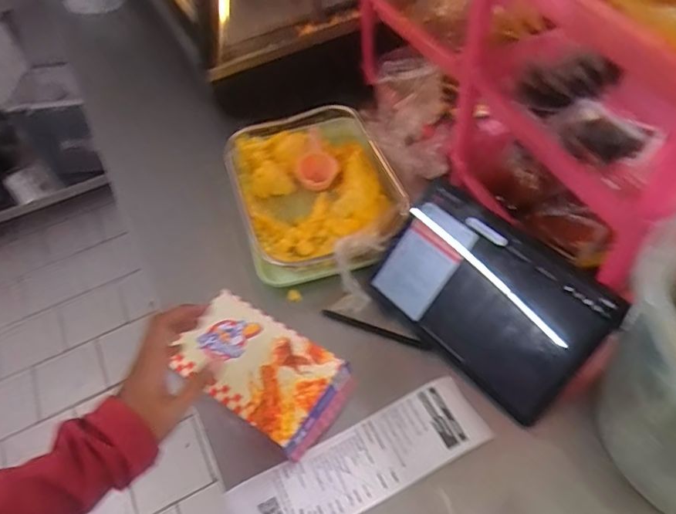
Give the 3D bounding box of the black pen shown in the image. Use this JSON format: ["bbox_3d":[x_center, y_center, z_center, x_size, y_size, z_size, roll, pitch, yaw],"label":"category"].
[{"bbox_3d":[0.045,0.089,0.626,0.136,0.013,0.010,18,56,19],"label":"black pen"}]

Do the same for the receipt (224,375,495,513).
[{"bbox_3d":[0.022,0.214,0.519,0.266,0.008,0.079,-25,55,-11],"label":"receipt"}]

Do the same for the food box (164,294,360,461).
[{"bbox_3d":[-0.086,0.128,0.563,0.177,0.067,0.107,27,59,24],"label":"food box"}]

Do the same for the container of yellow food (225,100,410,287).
[{"bbox_3d":[-0.037,-0.106,0.746,0.218,0.069,0.326,-16,52,-7],"label":"container of yellow food"}]

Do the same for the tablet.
[{"bbox_3d":[0.159,0.044,0.566,0.246,0.014,0.162,42,107,29],"label":"tablet"}]

